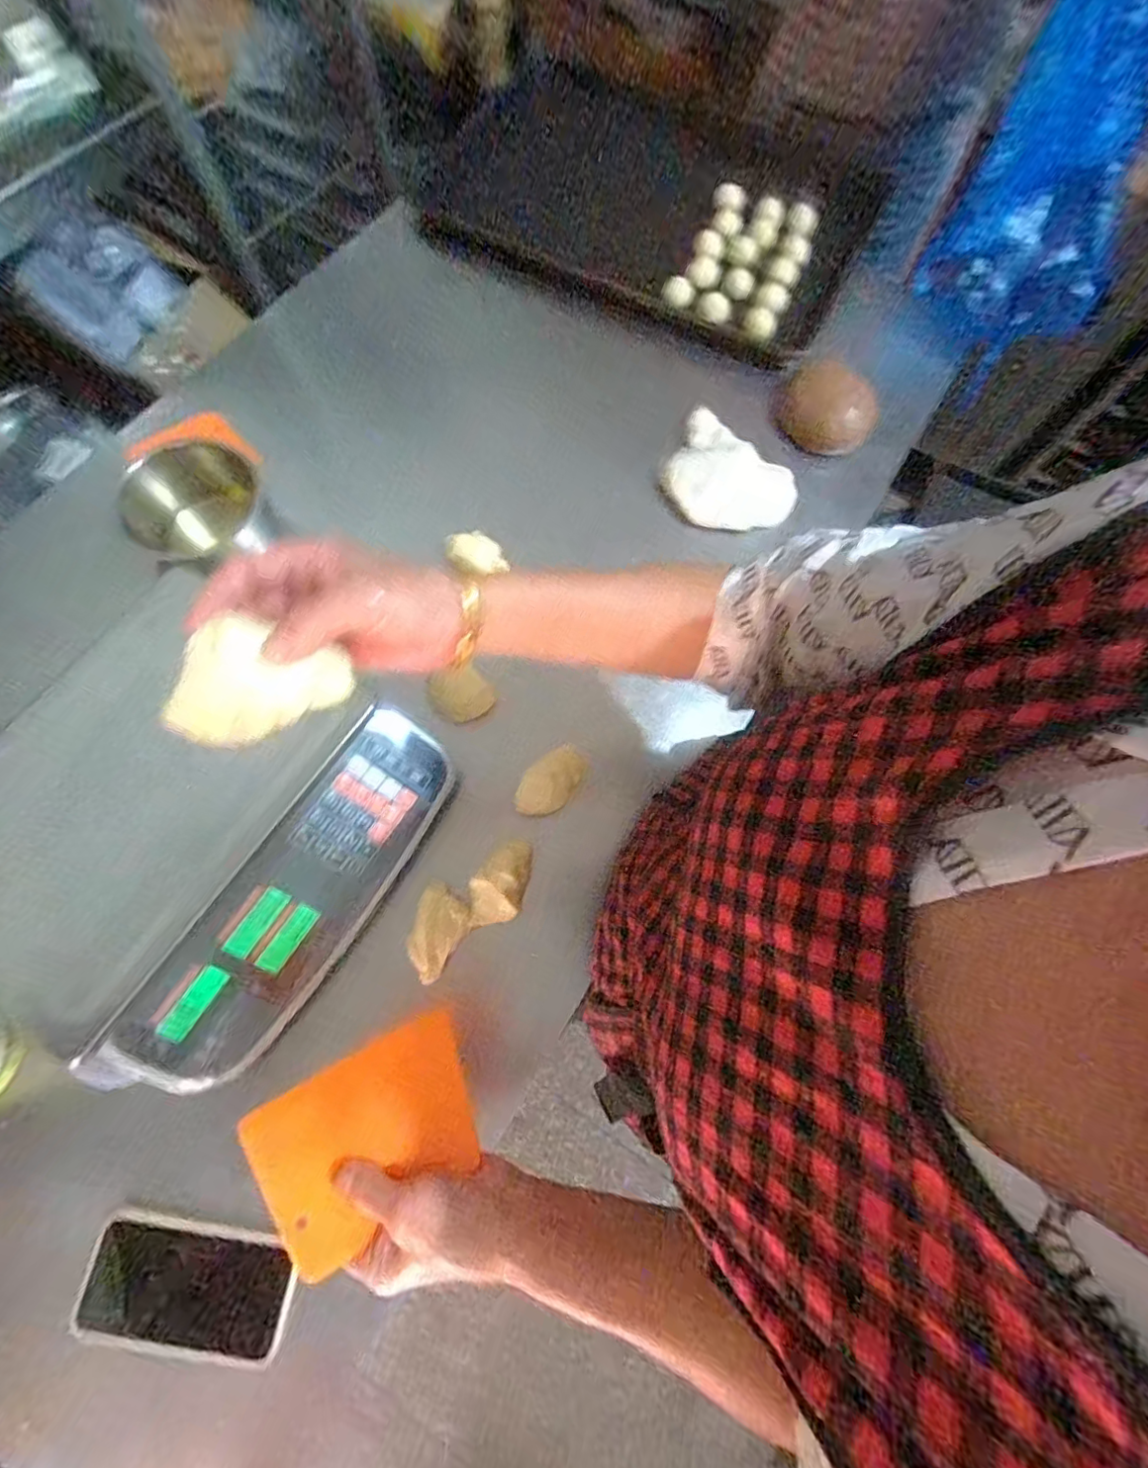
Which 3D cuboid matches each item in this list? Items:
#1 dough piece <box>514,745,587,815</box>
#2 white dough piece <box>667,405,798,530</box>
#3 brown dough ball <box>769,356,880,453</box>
[{"bbox_3d":[-0.023,0.046,0.527,0.046,0.022,0.075,43,81,-2],"label":"dough piece"},{"bbox_3d":[0.187,-0.302,0.638,0.145,0.027,0.132,1,73,-2],"label":"white dough piece"},{"bbox_3d":[0.312,-0.406,0.681,0.122,0.067,0.062,27,74,6],"label":"brown dough ball"}]

